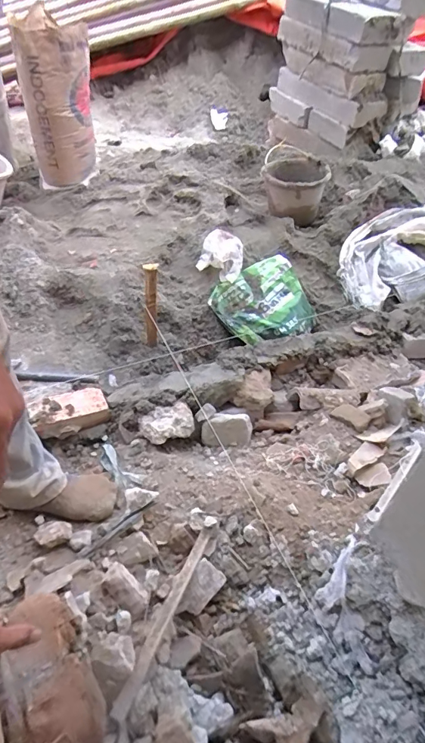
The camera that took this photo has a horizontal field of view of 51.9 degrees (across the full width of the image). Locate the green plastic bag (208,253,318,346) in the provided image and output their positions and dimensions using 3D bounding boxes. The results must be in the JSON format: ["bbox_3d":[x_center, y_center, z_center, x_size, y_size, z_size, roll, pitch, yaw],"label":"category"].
[{"bbox_3d":[0.164,-0.216,1.441,0.314,0.071,0.296,-28,74,-12],"label":"green plastic bag"}]

